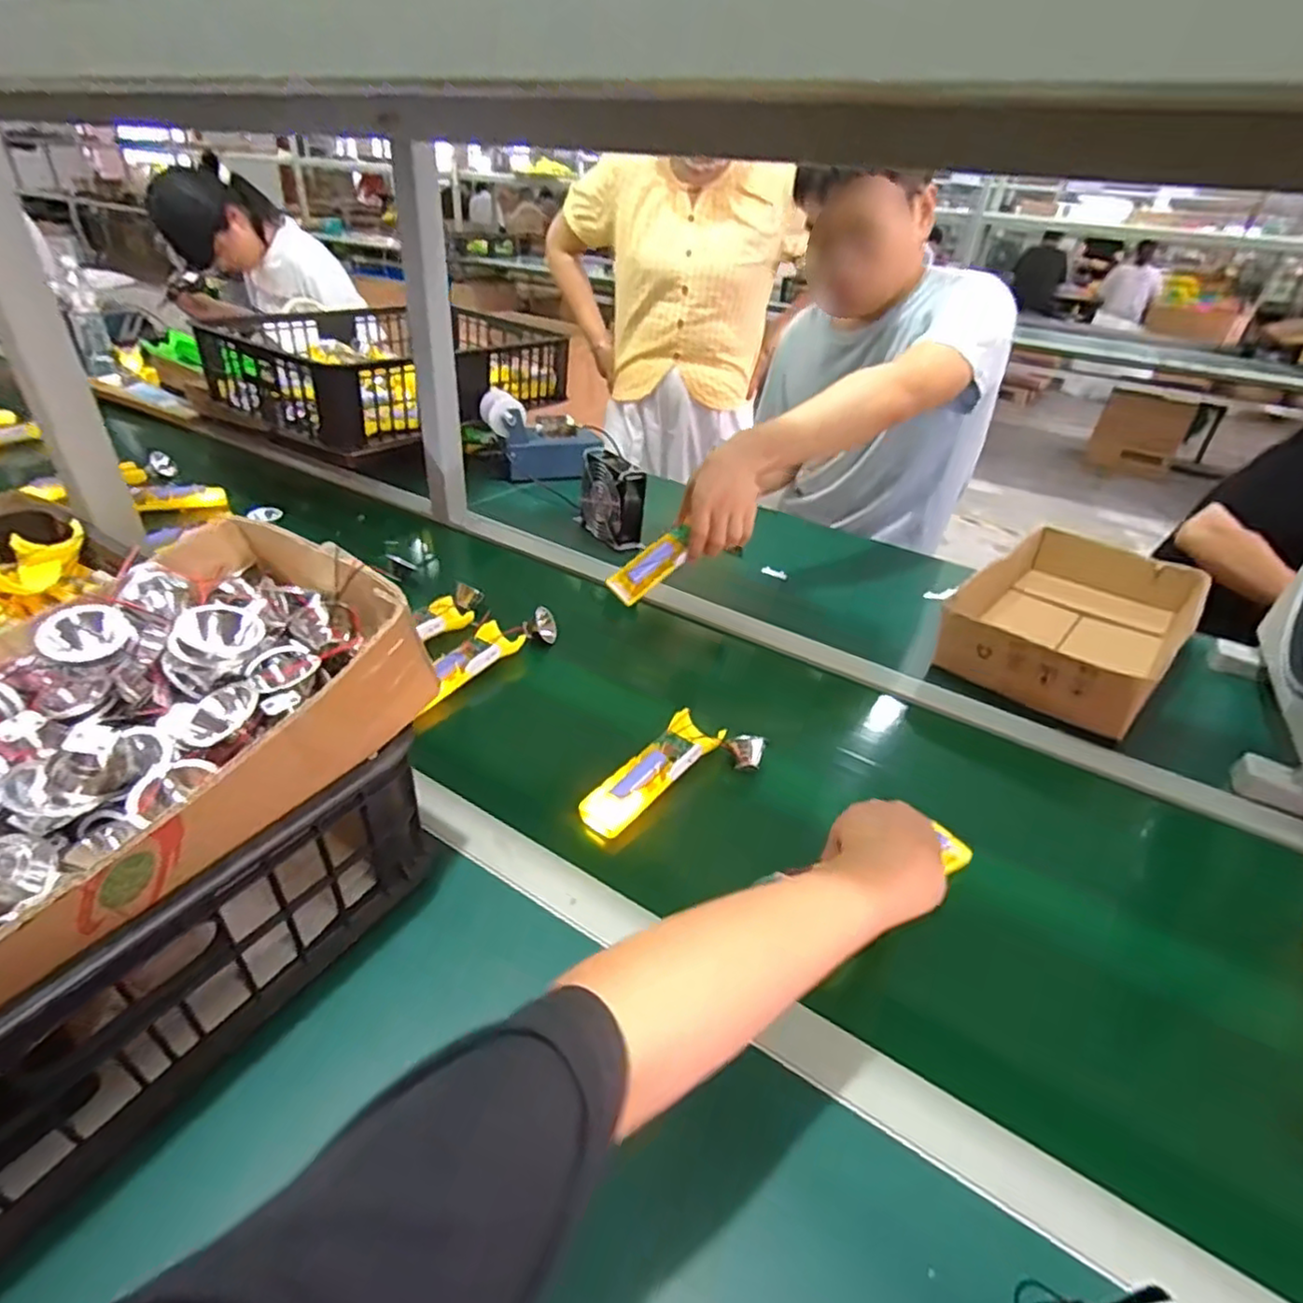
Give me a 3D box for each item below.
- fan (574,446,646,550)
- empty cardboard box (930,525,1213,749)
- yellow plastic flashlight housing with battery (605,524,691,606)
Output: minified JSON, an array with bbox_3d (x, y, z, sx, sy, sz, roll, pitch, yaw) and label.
[{"bbox_3d":[-0.062,-0.232,1.039,0.052,0.136,0.117,-21,42,-32],"label":"fan"},{"bbox_3d":[0.547,-0.046,0.867,0.223,0.081,0.402,31,43,32],"label":"empty cardboard box"},{"bbox_3d":[-0.001,-0.103,0.836,0.108,0.024,0.046,-42,78,-6],"label":"yellow plastic flashlight housing with battery"}]

